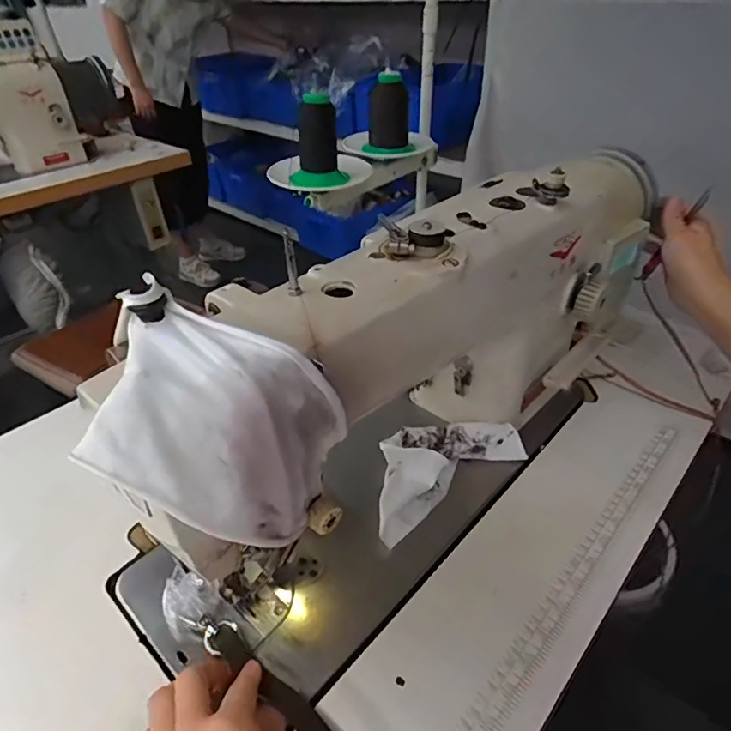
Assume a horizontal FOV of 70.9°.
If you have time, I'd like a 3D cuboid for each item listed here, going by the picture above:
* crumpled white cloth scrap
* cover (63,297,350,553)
[{"bbox_3d":[0.062,0.090,0.479,0.168,0.035,0.087,-24,43,-27],"label":"crumpled white cloth scrap"},{"bbox_3d":[-0.065,0.038,0.248,0.093,0.100,0.088,6,39,10],"label":"cover"}]

